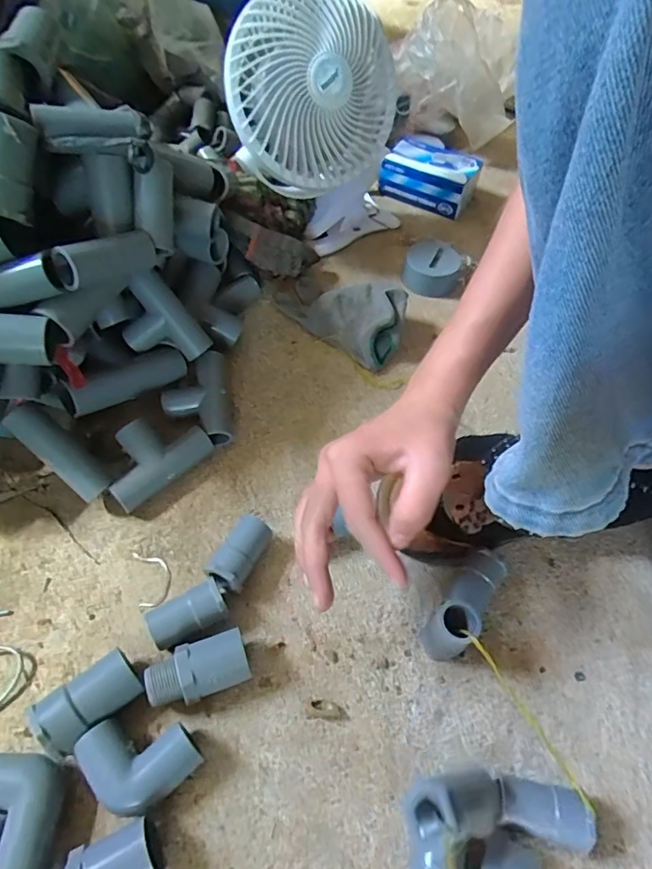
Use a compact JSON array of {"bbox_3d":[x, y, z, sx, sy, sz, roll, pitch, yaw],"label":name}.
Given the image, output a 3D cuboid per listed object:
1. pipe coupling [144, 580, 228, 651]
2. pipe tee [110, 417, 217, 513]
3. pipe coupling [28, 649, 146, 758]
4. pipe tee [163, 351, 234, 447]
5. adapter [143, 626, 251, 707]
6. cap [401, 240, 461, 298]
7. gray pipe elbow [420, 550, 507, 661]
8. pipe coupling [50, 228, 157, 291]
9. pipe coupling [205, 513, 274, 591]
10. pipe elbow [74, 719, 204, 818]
[{"bbox_3d":[-0.097,0.129,0.359,0.052,0.029,0.029,-21,59,-16],"label":"pipe coupling"},{"bbox_3d":[-0.144,0.017,0.422,0.081,0.027,0.058,-34,94,-25],"label":"pipe tee"},{"bbox_3d":[-0.149,0.172,0.326,0.059,0.034,0.035,-38,65,-25],"label":"pipe coupling"},{"bbox_3d":[-0.117,-0.031,0.461,0.057,0.042,0.086,-9,56,-9],"label":"pipe tee"},{"bbox_3d":[-0.084,0.158,0.337,0.064,0.031,0.033,-17,58,-14],"label":"adapter"},{"bbox_3d":[0.123,-0.196,0.596,0.063,0.034,0.069,1,55,-2],"label":"cap"},{"bbox_3d":[0.101,0.120,0.365,0.029,0.050,0.083,36,61,20],"label":"gray pipe elbow"},{"bbox_3d":[-0.152,-0.125,0.361,0.026,0.032,0.073,30,40,17],"label":"pipe coupling"},{"bbox_3d":[-0.064,0.090,0.386,0.026,0.031,0.053,24,58,13],"label":"pipe coupling"},{"bbox_3d":[-0.112,0.196,0.312,0.056,0.026,0.055,-31,62,-22],"label":"pipe elbow"}]

